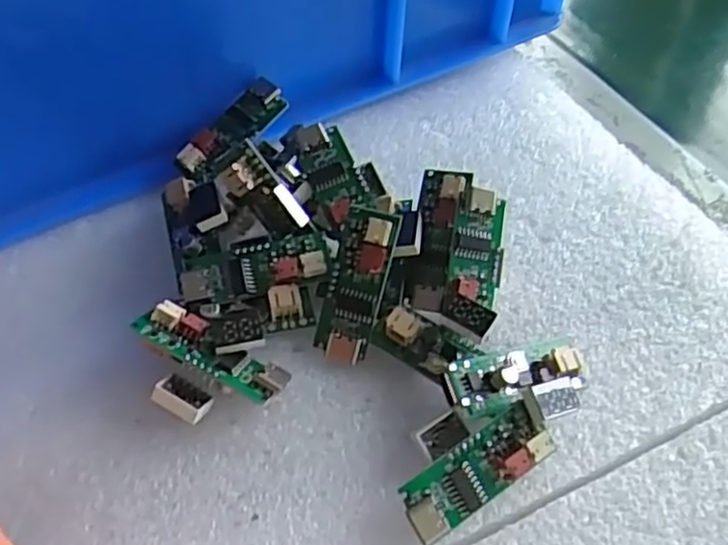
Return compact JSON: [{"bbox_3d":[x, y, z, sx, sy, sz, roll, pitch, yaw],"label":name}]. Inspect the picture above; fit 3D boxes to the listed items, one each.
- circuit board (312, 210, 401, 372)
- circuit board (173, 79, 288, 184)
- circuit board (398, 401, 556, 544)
[{"bbox_3d":[-0.003,0.004,0.187,0.015,0.007,0.040,15,91,8],"label":"circuit board"},{"bbox_3d":[-0.041,-0.043,0.223,0.038,0.008,0.012,-43,63,-9],"label":"circuit board"},{"bbox_3d":[0.025,0.044,0.161,0.037,0.004,0.014,-29,90,-21],"label":"circuit board"}]

